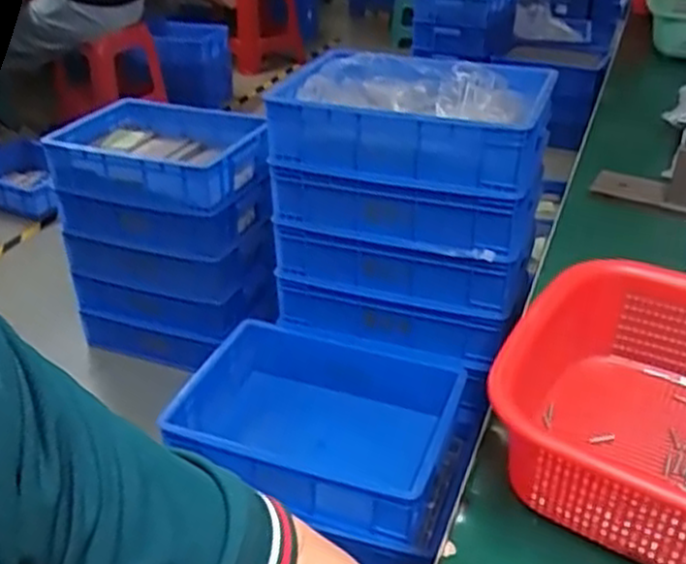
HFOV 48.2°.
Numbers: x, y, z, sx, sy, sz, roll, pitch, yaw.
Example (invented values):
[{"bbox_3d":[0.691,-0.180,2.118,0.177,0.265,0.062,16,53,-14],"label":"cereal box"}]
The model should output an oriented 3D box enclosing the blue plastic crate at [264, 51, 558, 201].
[{"bbox_3d":[0.119,-0.271,1.239,0.391,0.117,0.307,10,32,17],"label":"blue plastic crate"}]

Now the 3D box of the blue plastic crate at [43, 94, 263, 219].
[{"bbox_3d":[-0.394,-0.274,1.643,0.467,0.112,0.320,10,32,17],"label":"blue plastic crate"}]

